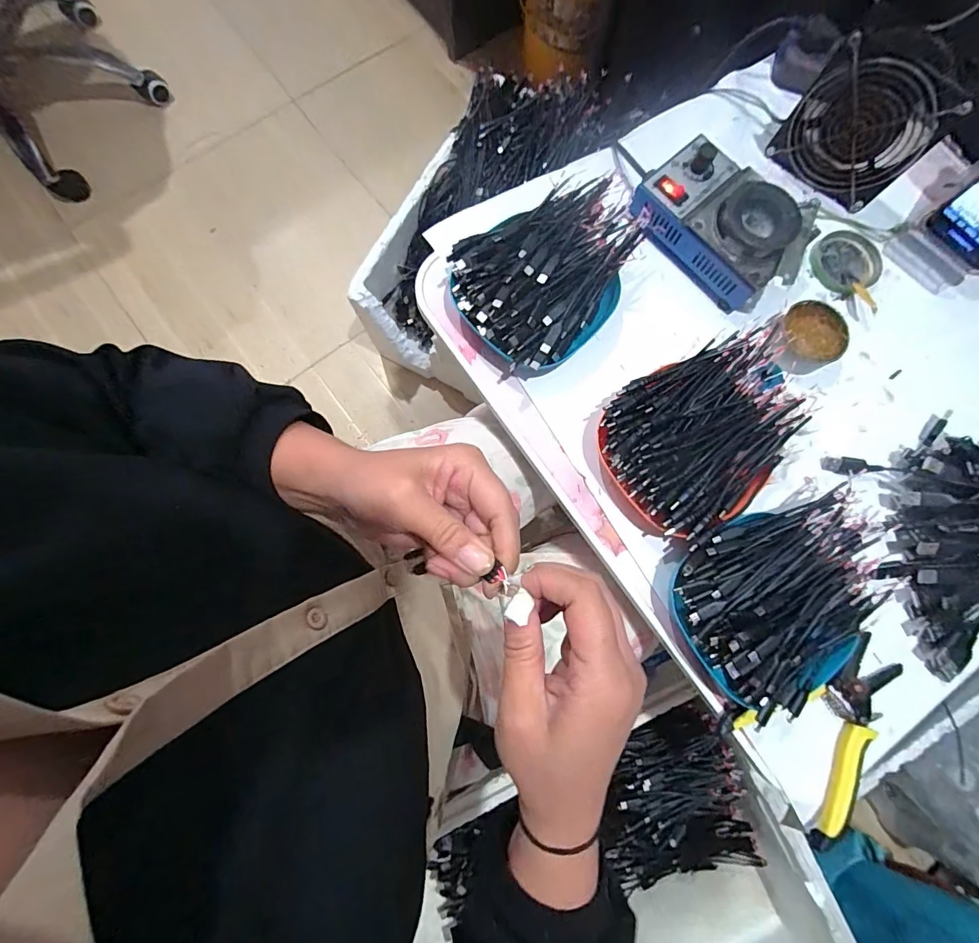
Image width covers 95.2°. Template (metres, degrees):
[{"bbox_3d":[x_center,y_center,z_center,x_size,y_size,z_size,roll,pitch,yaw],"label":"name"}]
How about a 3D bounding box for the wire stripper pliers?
[{"bbox_3d":[0.284,0.208,0.371,0.154,0.017,0.114,-36,83,-7],"label":"wire stripper pliers"}]

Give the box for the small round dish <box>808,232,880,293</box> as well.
[{"bbox_3d":[0.371,-0.218,0.465,0.072,0.011,0.063,-22,81,-5],"label":"small round dish"}]

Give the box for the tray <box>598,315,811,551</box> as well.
[{"bbox_3d":[0.188,-0.033,0.387,0.174,0.061,0.133,-33,82,-6],"label":"tray"}]

